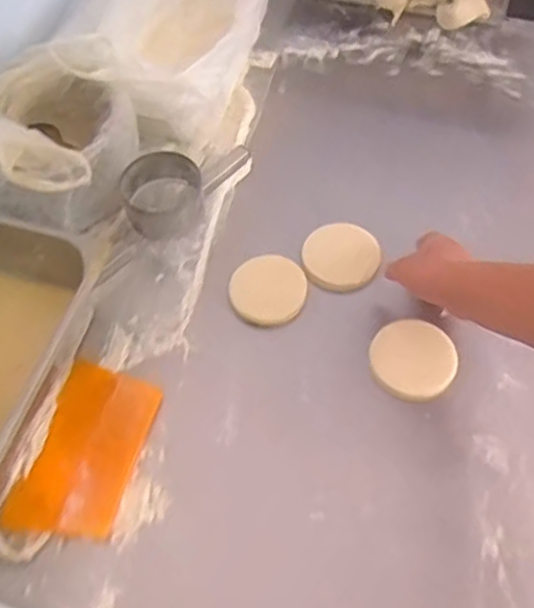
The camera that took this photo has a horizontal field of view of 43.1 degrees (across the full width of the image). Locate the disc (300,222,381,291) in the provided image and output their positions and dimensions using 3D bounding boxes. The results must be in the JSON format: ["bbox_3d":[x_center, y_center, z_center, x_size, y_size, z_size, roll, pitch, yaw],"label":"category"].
[{"bbox_3d":[0.091,-0.062,0.837,0.093,0.011,0.092,-1,58,1],"label":"disc"}]

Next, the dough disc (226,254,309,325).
[{"bbox_3d":[0.001,-0.018,0.810,0.089,0.014,0.089,-1,58,1],"label":"dough disc"}]

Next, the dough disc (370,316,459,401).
[{"bbox_3d":[0.165,0.061,0.762,0.093,0.013,0.096,-1,58,1],"label":"dough disc"}]

